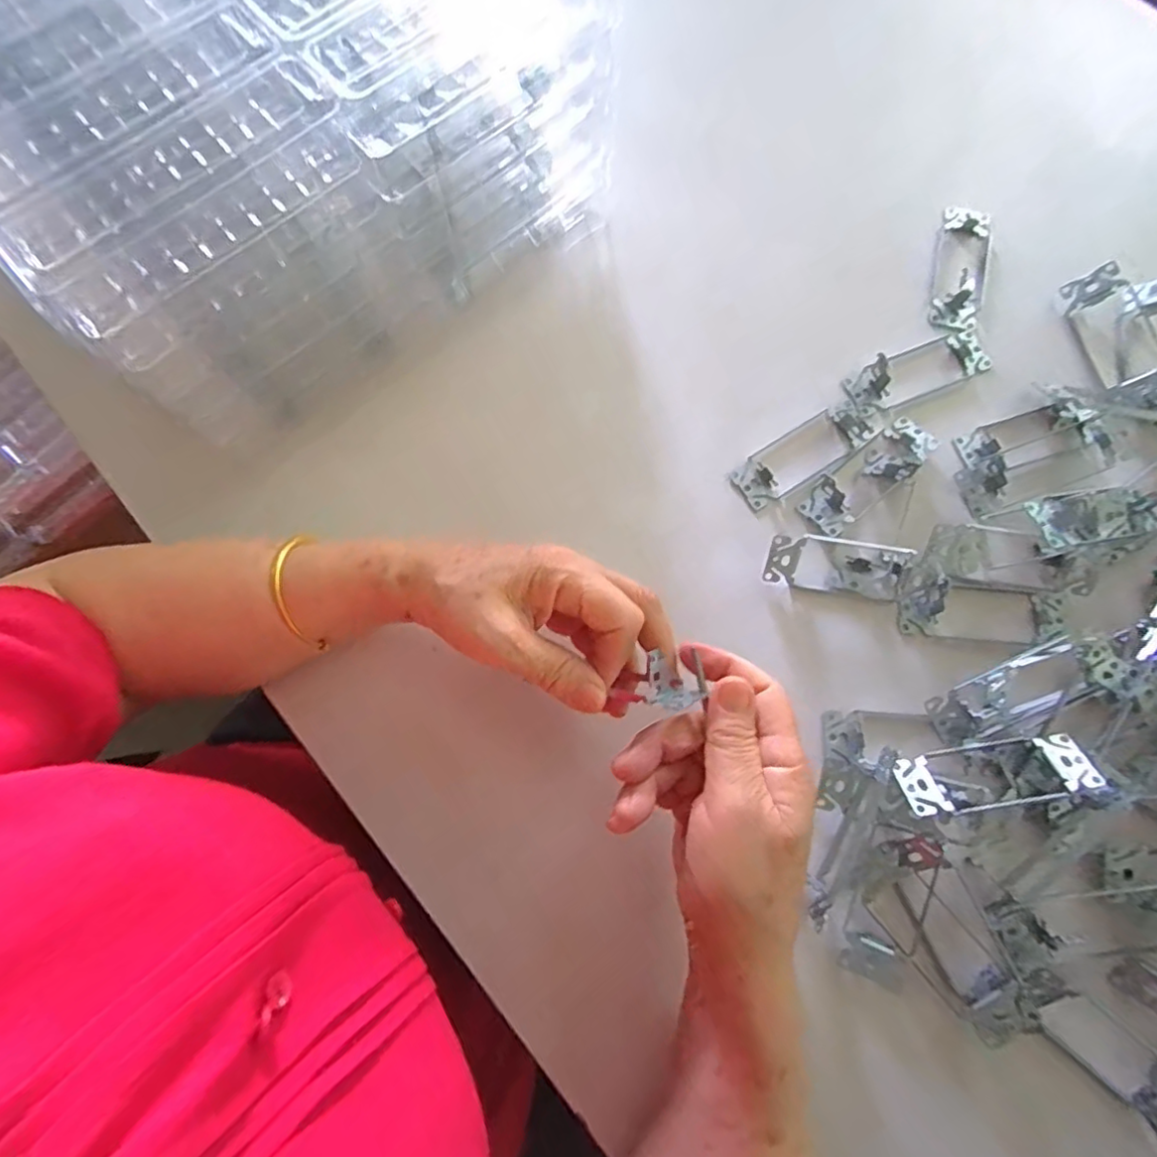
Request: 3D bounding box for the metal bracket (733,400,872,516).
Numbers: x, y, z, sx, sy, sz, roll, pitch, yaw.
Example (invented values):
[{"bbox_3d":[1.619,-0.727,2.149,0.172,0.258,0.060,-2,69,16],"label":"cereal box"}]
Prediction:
[{"bbox_3d":[0.158,-0.087,0.426,0.106,0.006,0.039,-32,77,-7],"label":"metal bracket"}]

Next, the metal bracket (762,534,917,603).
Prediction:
[{"bbox_3d":[0.171,-0.007,0.399,0.094,0.020,0.035,7,91,-3],"label":"metal bracket"}]

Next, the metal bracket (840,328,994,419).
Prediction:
[{"bbox_3d":[0.248,-0.152,0.435,0.110,0.017,0.038,-23,76,-5],"label":"metal bracket"}]

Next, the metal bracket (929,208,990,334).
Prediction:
[{"bbox_3d":[0.290,-0.237,0.457,0.040,0.016,0.106,12,76,4],"label":"metal bracket"}]

